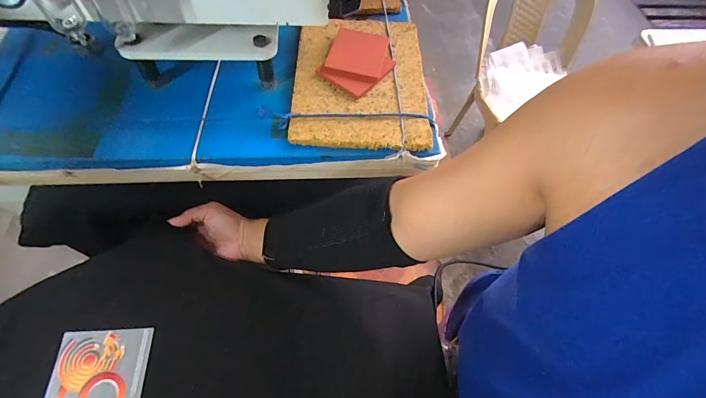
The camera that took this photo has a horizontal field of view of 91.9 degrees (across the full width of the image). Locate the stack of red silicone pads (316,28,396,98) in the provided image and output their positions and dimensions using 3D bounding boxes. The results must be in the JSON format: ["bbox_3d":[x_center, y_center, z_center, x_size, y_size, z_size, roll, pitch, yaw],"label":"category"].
[{"bbox_3d":[0.008,-0.200,0.496,0.092,0.017,0.118,20,61,8],"label":"stack of red silicone pads"}]

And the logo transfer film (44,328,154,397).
[{"bbox_3d":[-0.301,0.209,0.403,0.103,0.004,0.104,-1,60,-7],"label":"logo transfer film"}]

